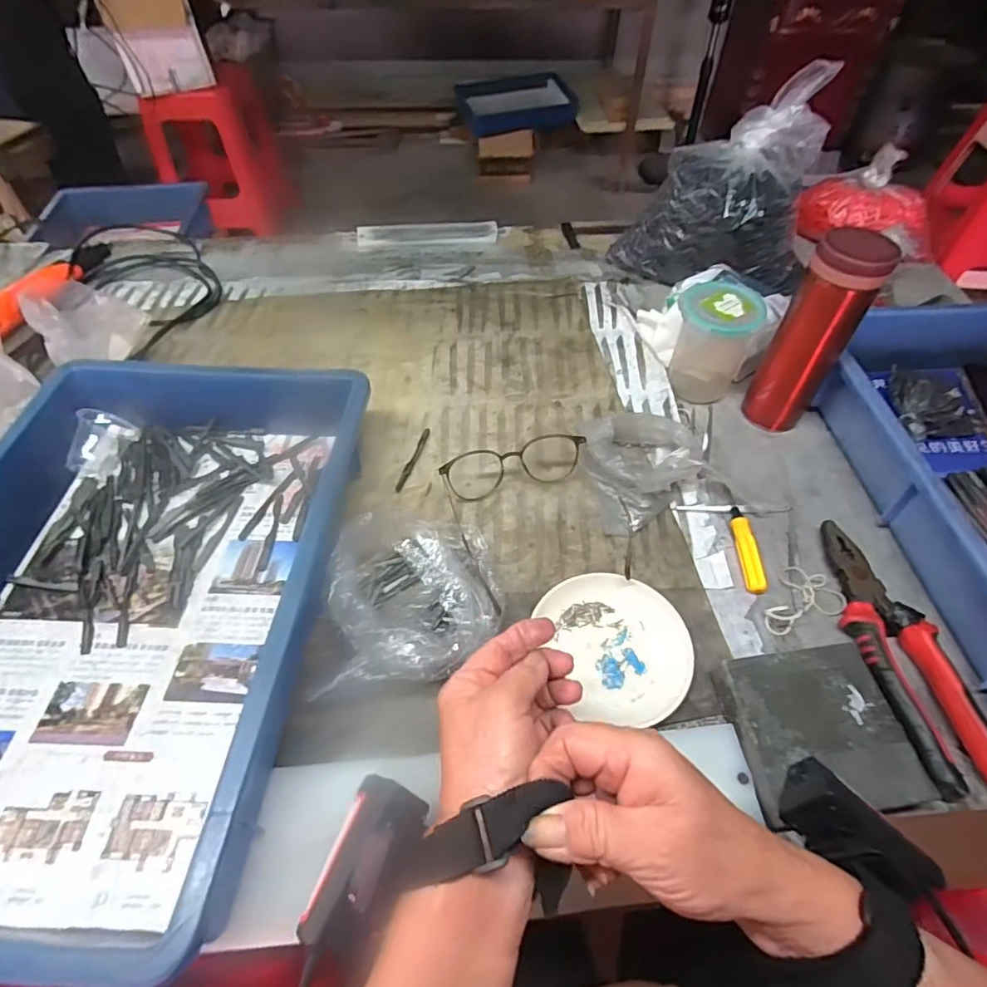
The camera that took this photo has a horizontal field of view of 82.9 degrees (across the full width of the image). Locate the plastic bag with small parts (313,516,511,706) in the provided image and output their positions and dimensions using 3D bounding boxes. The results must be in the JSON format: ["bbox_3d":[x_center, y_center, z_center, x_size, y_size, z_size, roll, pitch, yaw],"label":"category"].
[{"bbox_3d":[-0.059,0.077,0.431,0.129,0.058,0.146,1,52,-1],"label":"plastic bag with small parts"}]

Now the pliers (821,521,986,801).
[{"bbox_3d":[0.303,0.116,0.420,0.057,0.023,0.221,-5,53,-4],"label":"pliers"}]

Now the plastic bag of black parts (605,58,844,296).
[{"bbox_3d":[0.279,-0.355,0.667,0.174,0.197,0.177,-21,55,-17],"label":"plastic bag of black parts"}]

